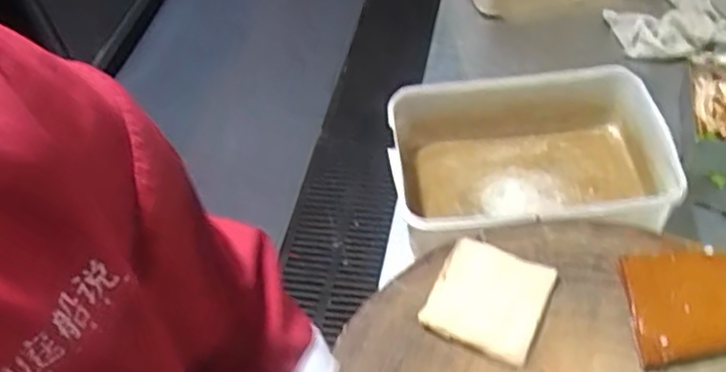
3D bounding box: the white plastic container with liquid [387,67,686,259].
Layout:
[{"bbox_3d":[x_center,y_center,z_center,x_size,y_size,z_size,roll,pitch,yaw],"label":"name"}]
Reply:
[{"bbox_3d":[0.184,-0.012,0.798,0.295,0.111,0.226,-5,49,4],"label":"white plastic container with liquid"}]

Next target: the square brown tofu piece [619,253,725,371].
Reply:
[{"bbox_3d":[0.284,0.105,0.607,0.099,0.026,0.092,-6,49,3],"label":"square brown tofu piece"}]

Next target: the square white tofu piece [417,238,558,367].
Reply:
[{"bbox_3d":[0.115,0.102,0.638,0.097,0.014,0.098,17,54,21],"label":"square white tofu piece"}]

